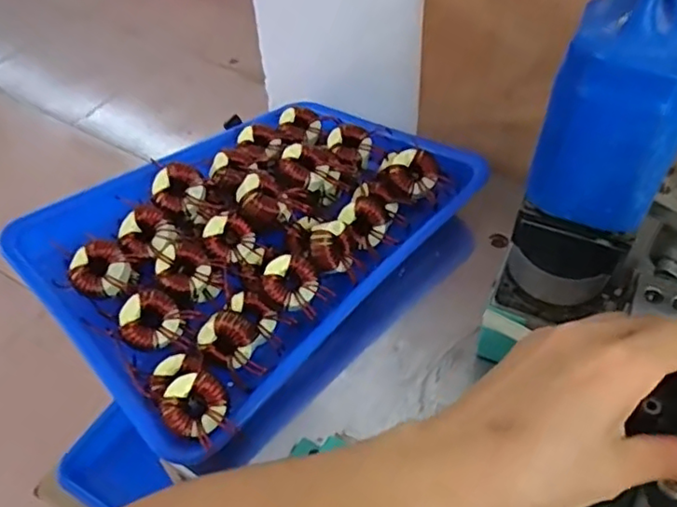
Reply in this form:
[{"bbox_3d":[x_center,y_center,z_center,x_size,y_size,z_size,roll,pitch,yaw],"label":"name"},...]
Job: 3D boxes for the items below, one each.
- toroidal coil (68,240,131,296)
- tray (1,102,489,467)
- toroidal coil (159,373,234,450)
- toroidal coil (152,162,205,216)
[{"bbox_3d":[-0.170,0.012,0.441,0.038,0.021,0.036,-1,50,1],"label":"toroidal coil"},{"bbox_3d":[-0.072,-0.030,0.489,0.244,0.056,0.311,34,59,27],"label":"tray"},{"bbox_3d":[-0.085,0.095,0.381,0.043,0.014,0.043,3,70,-8],"label":"toroidal coil"},{"bbox_3d":[-0.123,-0.050,0.479,0.038,0.019,0.037,-1,50,1],"label":"toroidal coil"}]

